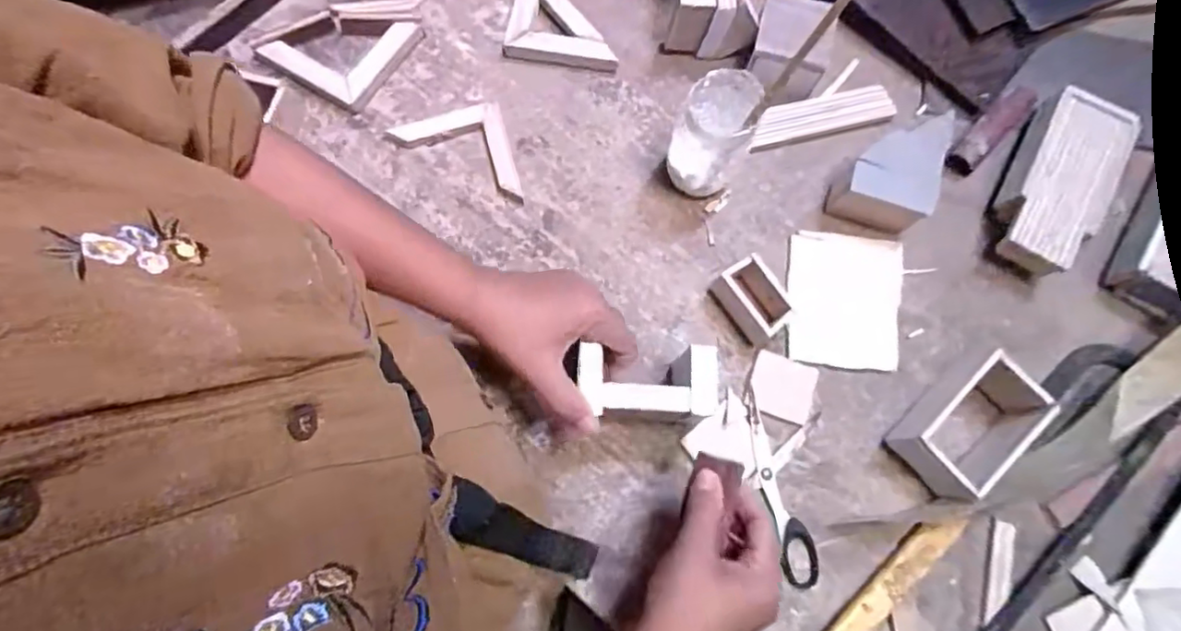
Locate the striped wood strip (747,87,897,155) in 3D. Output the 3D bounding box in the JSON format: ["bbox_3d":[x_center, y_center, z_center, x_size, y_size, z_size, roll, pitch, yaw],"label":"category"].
[{"bbox_3d":[0.212,-0.185,0.546,0.138,0.012,0.036,-14,77,-3],"label":"striped wood strip"}]

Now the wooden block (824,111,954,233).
[{"bbox_3d":[0.260,-0.131,0.515,0.073,0.046,0.101,21,77,5],"label":"wooden block"}]

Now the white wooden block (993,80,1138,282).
[{"bbox_3d":[0.403,-0.112,0.515,0.078,0.039,0.168,31,78,7],"label":"white wooden block"}]

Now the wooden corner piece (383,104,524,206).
[{"bbox_3d":[-0.120,-0.136,0.528,0.100,0.012,0.096,-15,77,-4],"label":"wooden corner piece"}]

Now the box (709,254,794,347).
[{"bbox_3d":[0.135,-0.012,0.485,0.037,0.046,0.063,-36,79,-8],"label":"box"}]

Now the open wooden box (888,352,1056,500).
[{"bbox_3d":[0.293,0.088,0.462,0.106,0.048,0.064,-42,80,-9],"label":"open wooden box"}]

